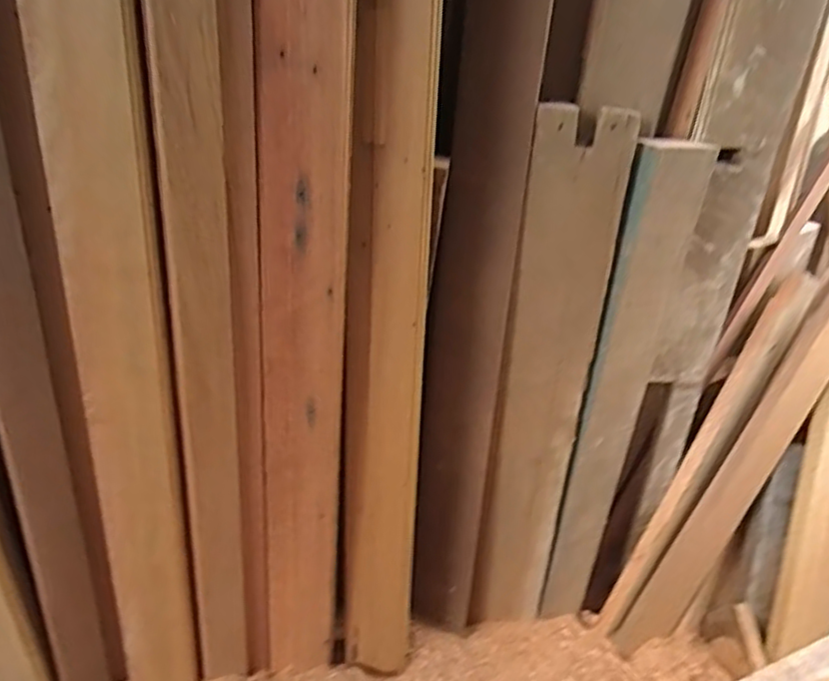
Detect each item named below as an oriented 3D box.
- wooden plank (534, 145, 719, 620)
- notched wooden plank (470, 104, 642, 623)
[{"bbox_3d":[0.320,0.127,1.028,0.117,0.861,0.032,-1,26,-17],"label":"wooden plank"},{"bbox_3d":[0.203,0.107,1.006,0.134,0.896,0.046,9,23,10],"label":"notched wooden plank"}]

